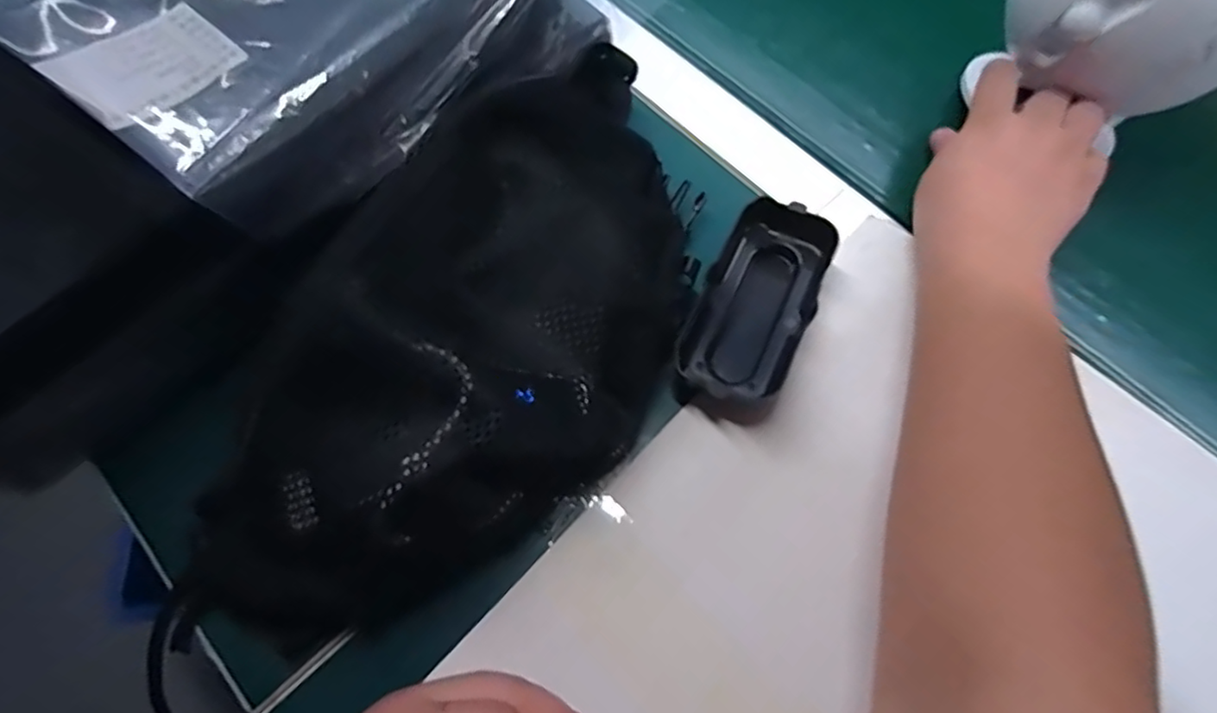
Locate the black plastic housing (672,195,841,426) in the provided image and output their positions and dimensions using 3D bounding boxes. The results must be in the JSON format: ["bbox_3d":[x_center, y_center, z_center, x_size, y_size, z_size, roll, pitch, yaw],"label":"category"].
[{"bbox_3d":[0.074,-0.026,0.317,0.054,0.021,0.115,24,69,8],"label":"black plastic housing"}]

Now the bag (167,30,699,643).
[{"bbox_3d":[-0.057,0.005,0.272,0.134,0.077,0.288,34,71,12],"label":"bag"}]

